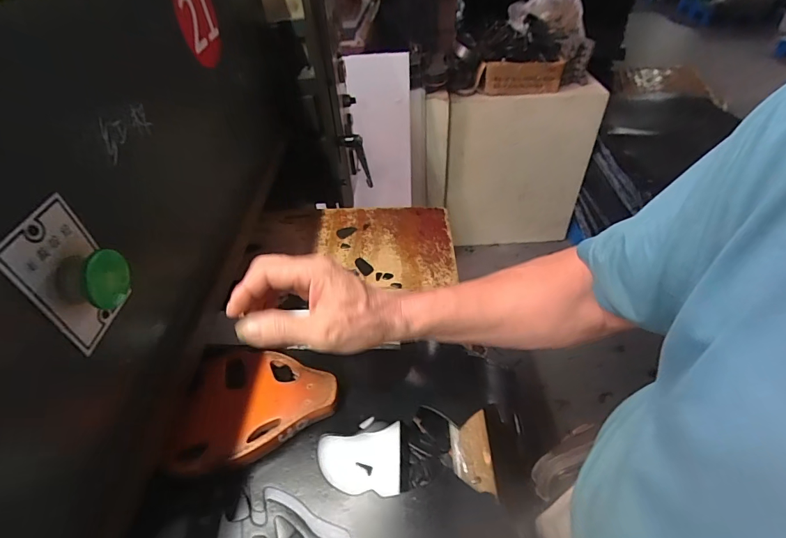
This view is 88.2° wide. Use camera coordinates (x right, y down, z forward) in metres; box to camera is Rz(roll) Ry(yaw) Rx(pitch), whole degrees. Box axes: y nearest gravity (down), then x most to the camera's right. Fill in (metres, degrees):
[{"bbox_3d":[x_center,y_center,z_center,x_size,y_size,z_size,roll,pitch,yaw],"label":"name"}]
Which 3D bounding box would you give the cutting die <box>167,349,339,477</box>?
[{"bbox_3d":[-0.128,0.132,0.394,0.145,0.030,0.125,-7,44,3],"label":"cutting die"}]

